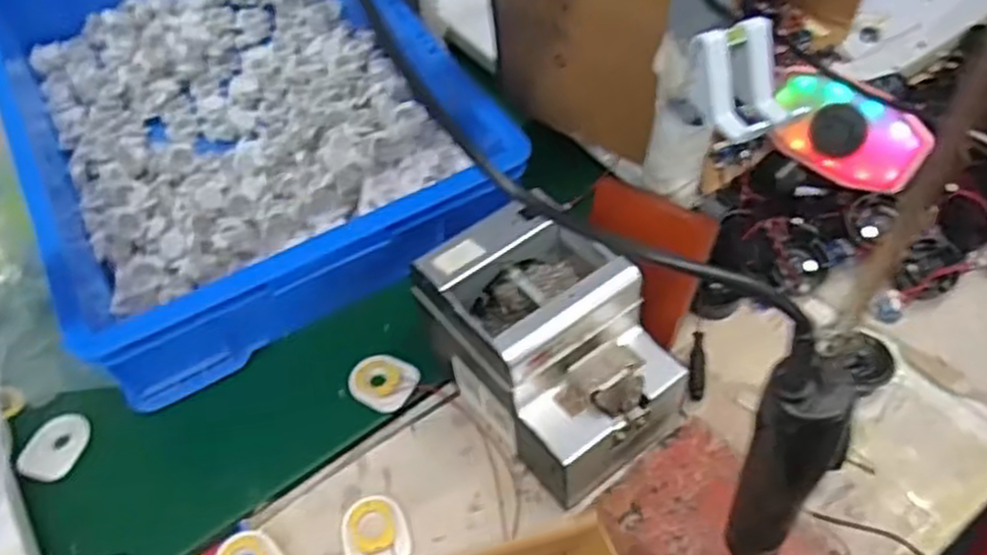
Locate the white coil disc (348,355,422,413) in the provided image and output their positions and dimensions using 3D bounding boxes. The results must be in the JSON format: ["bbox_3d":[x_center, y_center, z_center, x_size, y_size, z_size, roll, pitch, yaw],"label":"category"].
[{"bbox_3d":[-0.096,0.090,0.688,0.063,0.009,0.053,26,58,20],"label":"white coil disc"}]

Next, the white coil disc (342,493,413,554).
[{"bbox_3d":[-0.090,0.193,0.597,0.048,0.012,0.059,-12,53,-7],"label":"white coil disc"}]

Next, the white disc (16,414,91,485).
[{"bbox_3d":[-0.372,0.143,0.664,0.041,0.004,0.063,19,47,-3],"label":"white disc"}]

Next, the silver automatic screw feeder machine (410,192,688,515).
[{"bbox_3d":[0.045,0.054,0.613,0.124,0.138,0.181,-35,59,-22],"label":"silver automatic screw feeder machine"}]

